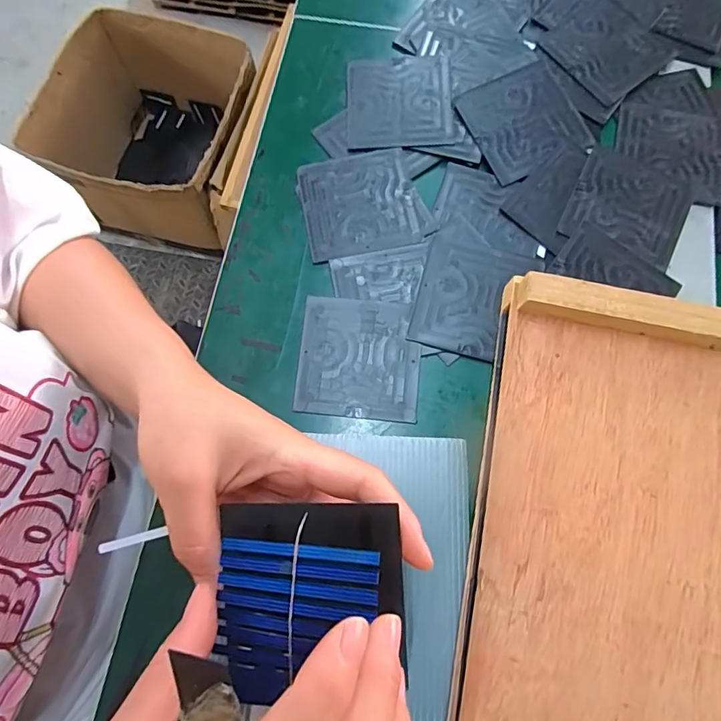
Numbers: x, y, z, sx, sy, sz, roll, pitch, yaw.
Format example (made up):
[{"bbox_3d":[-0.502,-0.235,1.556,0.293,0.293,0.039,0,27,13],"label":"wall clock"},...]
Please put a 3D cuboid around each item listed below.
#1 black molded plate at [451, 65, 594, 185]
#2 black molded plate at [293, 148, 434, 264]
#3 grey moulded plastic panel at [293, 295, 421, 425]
[{"bbox_3d":[0.123,-0.179,0.359,0.081,0.009,0.079,-24,75,-7],"label":"black molded plate"},{"bbox_3d":[0.001,-0.115,0.349,0.086,0.005,0.079,-12,74,-4],"label":"black molded plate"},{"bbox_3d":[-0.001,-0.002,0.316,0.079,0.005,0.078,6,74,1],"label":"grey moulded plastic panel"}]

